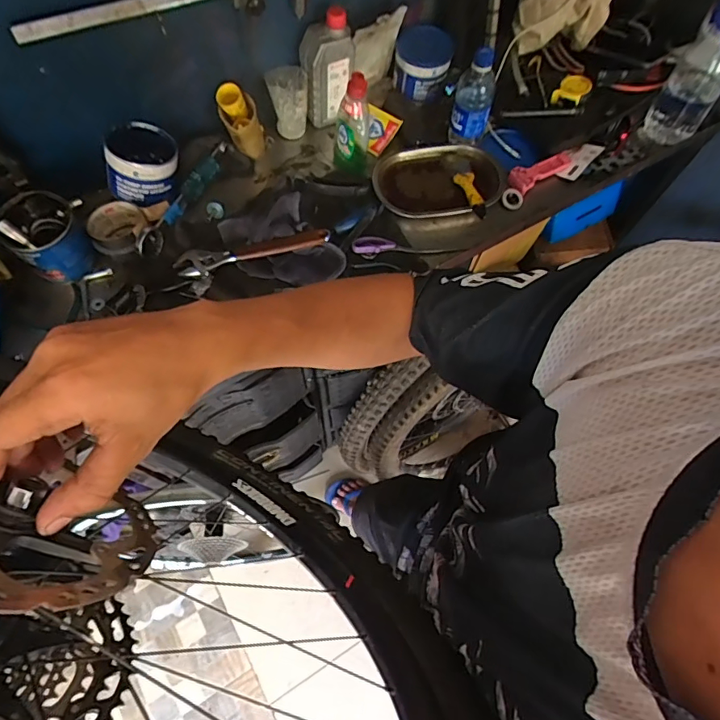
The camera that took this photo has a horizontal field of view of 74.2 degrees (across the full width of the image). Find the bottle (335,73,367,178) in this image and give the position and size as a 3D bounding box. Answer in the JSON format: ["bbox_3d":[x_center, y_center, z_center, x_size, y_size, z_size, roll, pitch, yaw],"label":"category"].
[{"bbox_3d":[-0.014,-0.390,0.798,0.058,0.166,0.048,-1,66,-2],"label":"bottle"}]

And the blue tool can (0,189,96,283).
[{"bbox_3d":[-0.464,-0.186,0.706,0.100,0.088,0.107,-29,70,-13],"label":"blue tool can"}]

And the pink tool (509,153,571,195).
[{"bbox_3d":[0.322,-0.342,0.850,0.119,0.022,0.046,-33,71,-15],"label":"pink tool"}]

